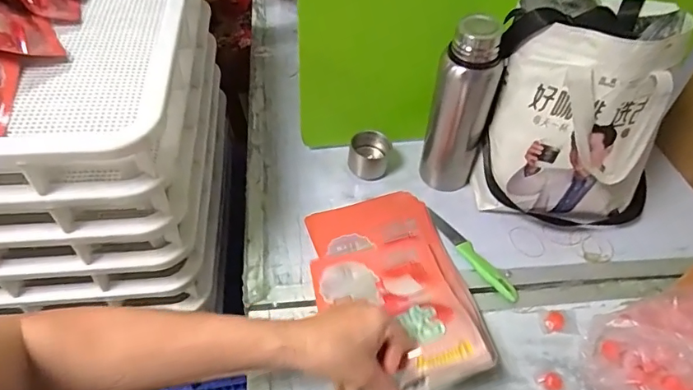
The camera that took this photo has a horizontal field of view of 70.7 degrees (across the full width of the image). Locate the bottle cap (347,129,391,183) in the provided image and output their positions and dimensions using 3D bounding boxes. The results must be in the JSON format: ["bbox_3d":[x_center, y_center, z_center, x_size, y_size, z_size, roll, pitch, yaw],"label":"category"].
[{"bbox_3d":[0.035,-0.061,0.751,0.058,0.048,0.057,2,48,-2],"label":"bottle cap"}]

